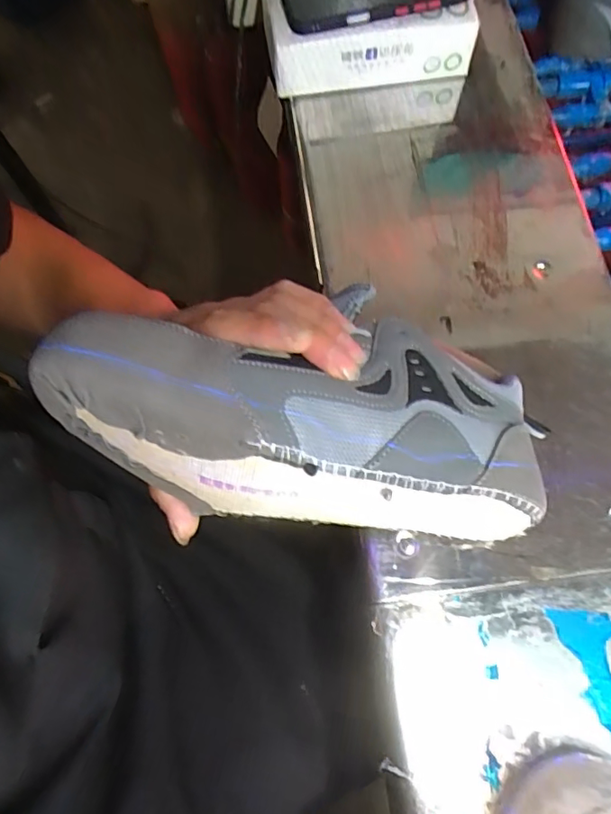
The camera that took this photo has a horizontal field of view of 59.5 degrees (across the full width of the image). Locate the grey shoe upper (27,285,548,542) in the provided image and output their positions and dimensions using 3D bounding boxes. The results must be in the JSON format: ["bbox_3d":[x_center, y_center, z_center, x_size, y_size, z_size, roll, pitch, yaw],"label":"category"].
[{"bbox_3d":[0.004,0.006,0.296,0.269,0.087,0.107,10,65,-21],"label":"grey shoe upper"}]

